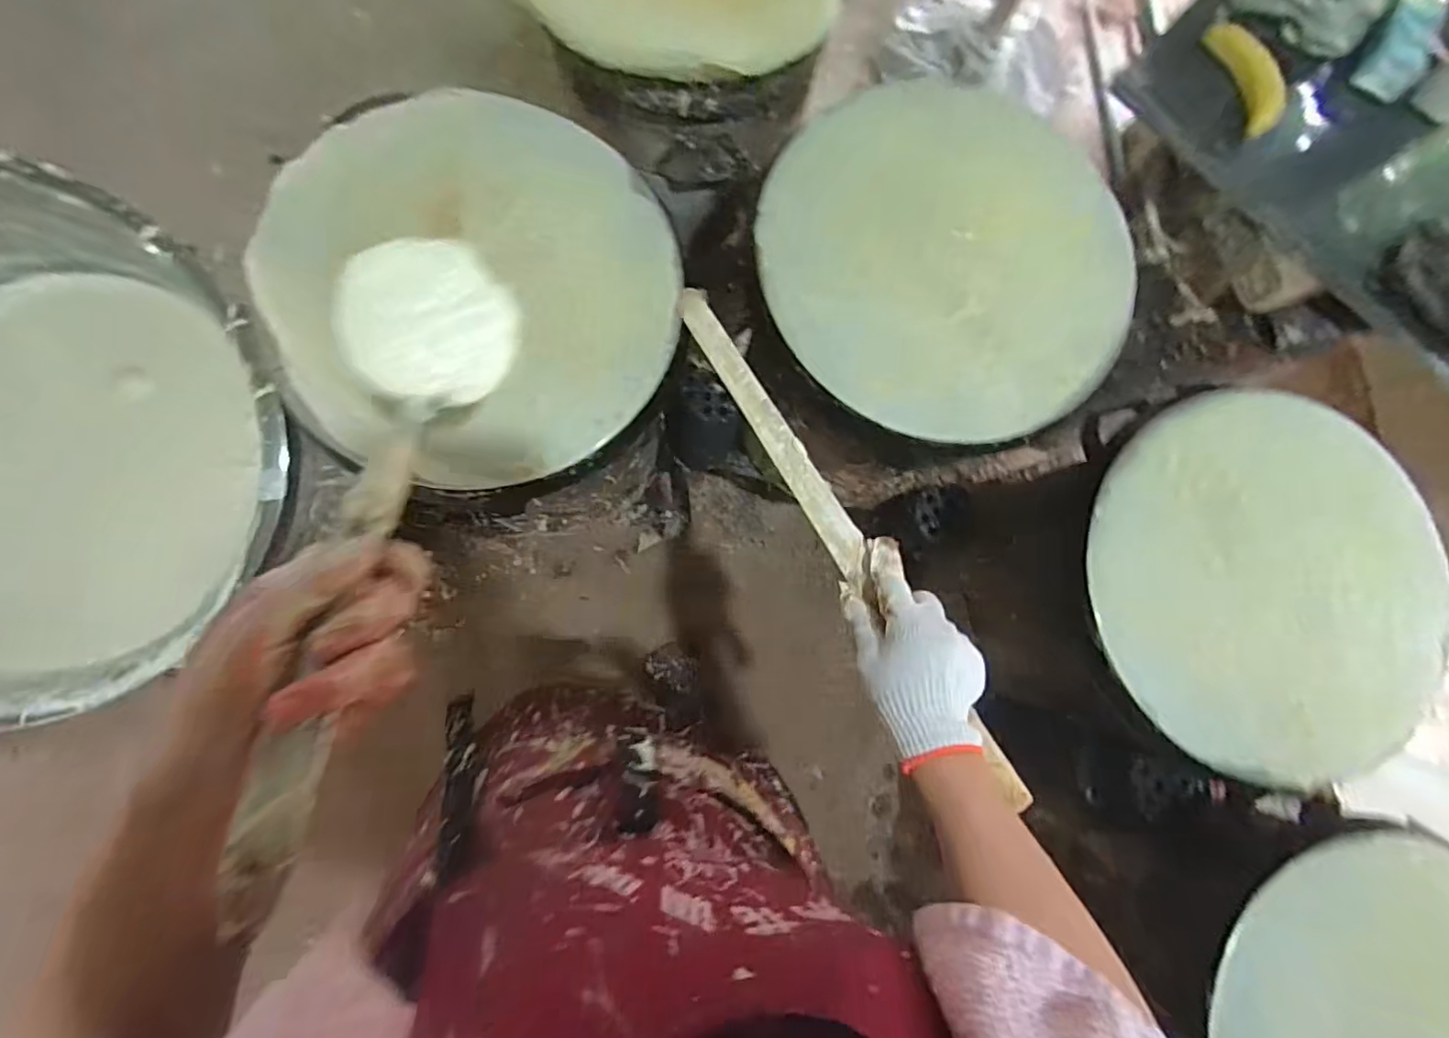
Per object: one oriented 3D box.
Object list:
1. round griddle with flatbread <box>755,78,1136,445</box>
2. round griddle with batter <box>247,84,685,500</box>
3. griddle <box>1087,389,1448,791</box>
[{"bbox_3d":[0.223,-0.268,0.640,0.354,0.039,0.380,1,84,-5],"label":"round griddle with flatbread"},{"bbox_3d":[-0.233,-0.225,0.596,0.373,0.040,0.377,1,84,-5],"label":"round griddle with batter"},{"bbox_3d":[0.564,0.074,0.639,0.384,0.033,0.362,1,84,-5],"label":"griddle"}]

